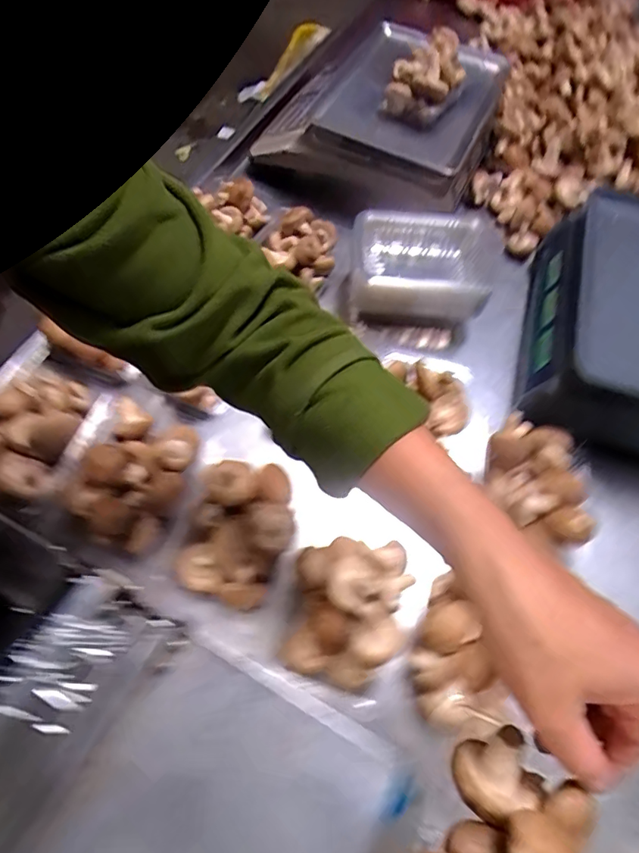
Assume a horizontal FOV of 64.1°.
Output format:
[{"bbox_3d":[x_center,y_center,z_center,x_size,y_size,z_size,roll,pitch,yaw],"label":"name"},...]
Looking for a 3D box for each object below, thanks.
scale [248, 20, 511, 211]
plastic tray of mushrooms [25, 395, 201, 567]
[{"bbox_3d":[0.104,-0.506,0.815,0.325,0.110,0.332,22,62,8],"label":"scale"},{"bbox_3d":[-0.208,0.045,0.571,0.144,0.072,0.193,18,62,6],"label":"plastic tray of mushrooms"}]

